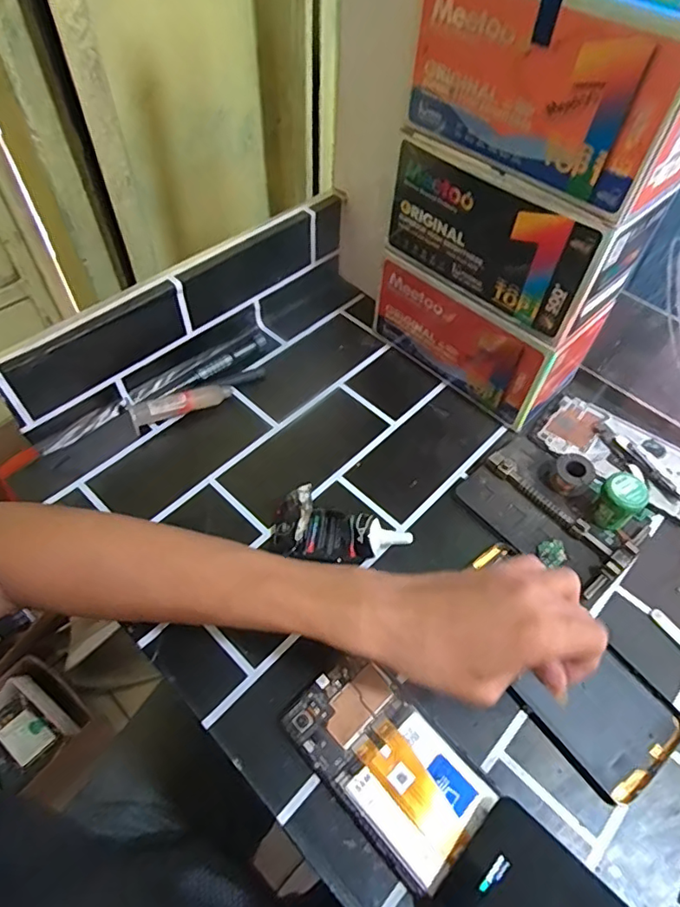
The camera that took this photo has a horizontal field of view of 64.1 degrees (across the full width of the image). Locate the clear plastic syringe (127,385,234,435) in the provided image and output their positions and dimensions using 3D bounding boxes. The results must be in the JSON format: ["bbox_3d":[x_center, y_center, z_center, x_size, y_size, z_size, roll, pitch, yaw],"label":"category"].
[{"bbox_3d":[-0.137,-0.043,0.472,0.087,0.019,0.018,-25,59,-18],"label":"clear plastic syringe"}]

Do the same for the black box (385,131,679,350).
[{"bbox_3d":[0.131,-0.175,0.414,0.178,0.092,0.085,38,62,22],"label":"black box"}]

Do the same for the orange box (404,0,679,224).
[{"bbox_3d":[0.141,-0.235,0.335,0.185,0.097,0.085,38,62,22],"label":"orange box"}]

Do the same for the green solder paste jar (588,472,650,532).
[{"bbox_3d":[0.209,0.037,0.408,0.025,0.037,0.030,-35,63,-24],"label":"green solder paste jar"}]

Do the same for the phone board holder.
[{"bbox_3d":[0.164,0.045,0.426,0.084,0.023,0.128,-31,62,-22],"label":"phone board holder"}]

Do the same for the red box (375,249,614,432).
[{"bbox_3d":[0.125,-0.116,0.492,0.178,0.097,0.086,38,62,22],"label":"red box"}]

